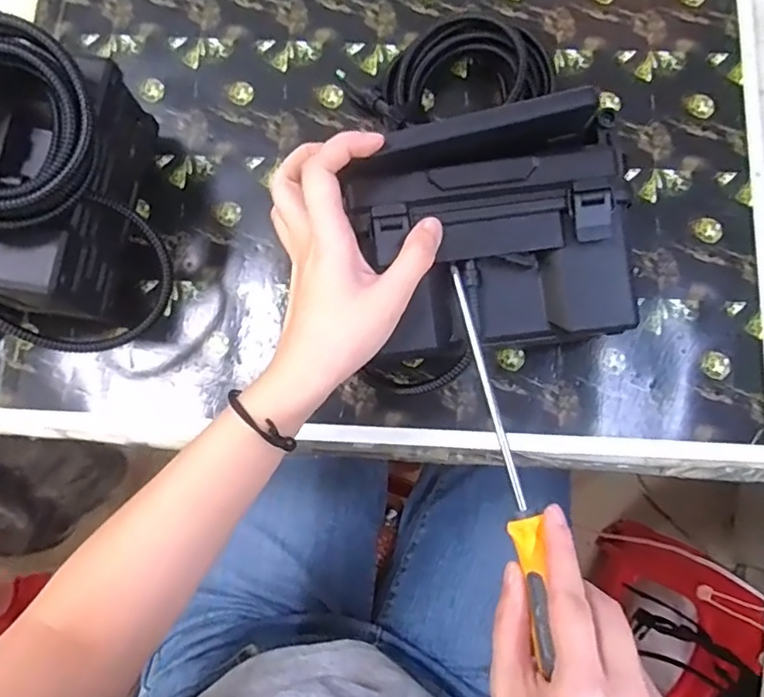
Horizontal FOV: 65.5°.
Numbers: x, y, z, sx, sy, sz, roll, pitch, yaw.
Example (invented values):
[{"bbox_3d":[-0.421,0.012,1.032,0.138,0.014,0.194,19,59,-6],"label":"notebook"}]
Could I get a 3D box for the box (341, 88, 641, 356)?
[{"bbox_3d":[0.065,-0.073,0.348,0.157,0.051,0.135,-6,78,-2],"label":"box"}]

